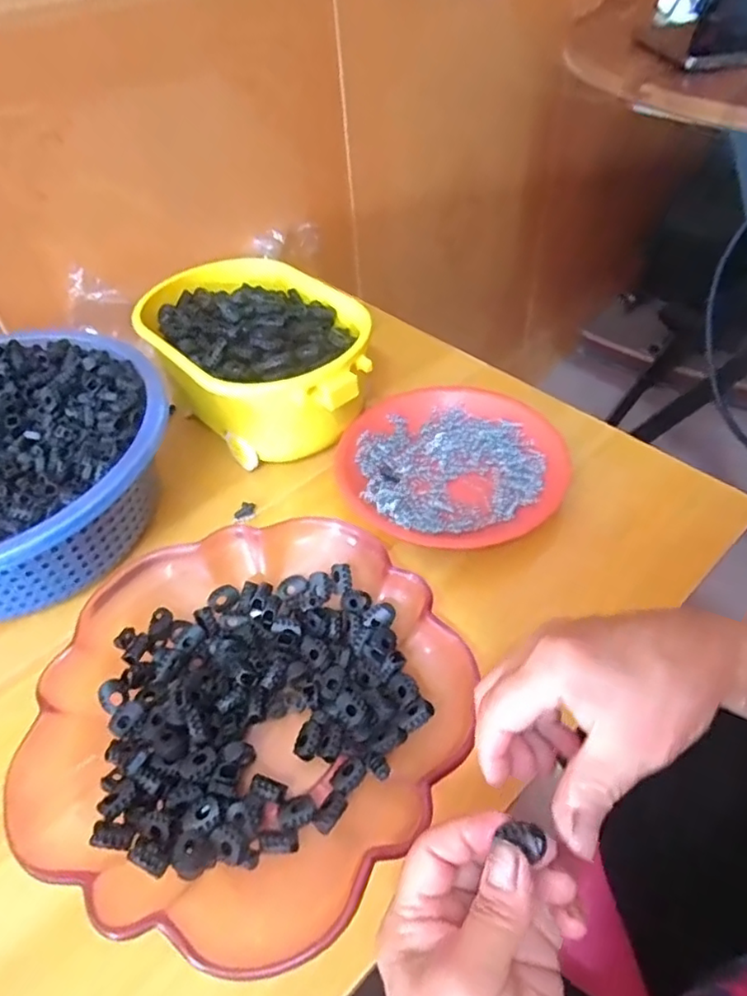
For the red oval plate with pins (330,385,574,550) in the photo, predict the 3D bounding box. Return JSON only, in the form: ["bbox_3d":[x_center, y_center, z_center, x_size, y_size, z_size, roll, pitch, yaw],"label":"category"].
[{"bbox_3d":[0.068,-0.032,0.532,0.195,0.021,0.179,7,49,11],"label":"red oval plate with pins"}]

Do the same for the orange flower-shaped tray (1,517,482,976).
[{"bbox_3d":[-0.073,0.122,0.368,0.239,0.059,0.241,24,53,24],"label":"orange flower-shaped tray"}]

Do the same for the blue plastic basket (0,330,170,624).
[{"bbox_3d":[-0.301,-0.025,0.480,0.254,0.092,0.265,31,57,28],"label":"blue plastic basket"}]

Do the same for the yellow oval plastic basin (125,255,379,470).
[{"bbox_3d":[-0.109,-0.136,0.578,0.163,0.089,0.253,-35,54,-25],"label":"yellow oval plastic basin"}]

